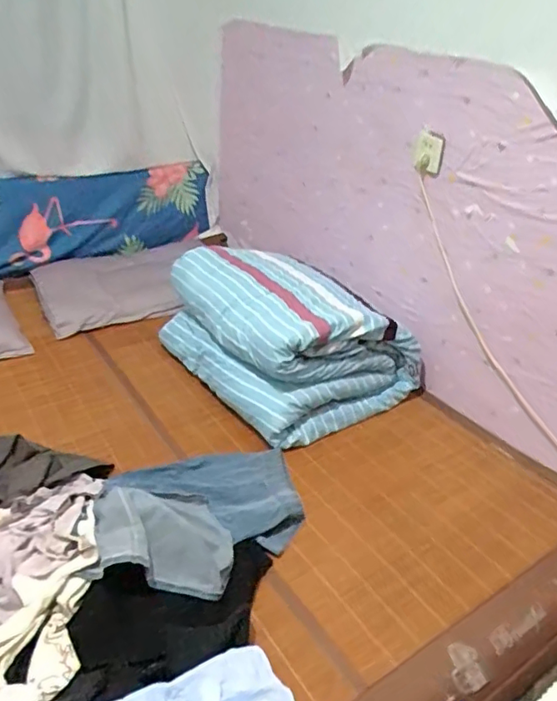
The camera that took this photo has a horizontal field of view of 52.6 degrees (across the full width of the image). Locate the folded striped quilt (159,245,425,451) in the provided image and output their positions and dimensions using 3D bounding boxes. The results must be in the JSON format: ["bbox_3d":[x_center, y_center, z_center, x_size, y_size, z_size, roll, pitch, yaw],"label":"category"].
[{"bbox_3d":[0.020,-0.071,1.660,0.498,0.292,0.641,-18,38,-32],"label":"folded striped quilt"}]

